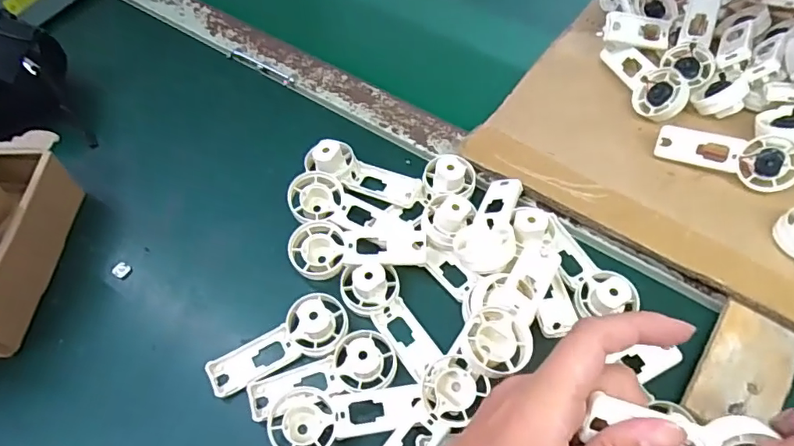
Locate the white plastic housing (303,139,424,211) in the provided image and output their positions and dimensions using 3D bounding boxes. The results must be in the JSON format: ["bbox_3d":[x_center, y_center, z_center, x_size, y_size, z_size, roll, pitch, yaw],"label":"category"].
[{"bbox_3d":[-0.026,-0.037,0.399,0.090,0.028,0.032,18,60,10],"label":"white plastic housing"}]

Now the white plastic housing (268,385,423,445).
[{"bbox_3d":[-0.030,0.118,0.312,0.086,0.021,0.040,0,58,-1],"label":"white plastic housing"}]

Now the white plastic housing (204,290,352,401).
[{"bbox_3d":[-0.076,0.078,0.335,0.092,0.022,0.039,-26,62,-16],"label":"white plastic housing"}]

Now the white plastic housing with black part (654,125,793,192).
[{"bbox_3d":[0.243,-0.053,0.389,0.092,0.018,0.038,24,106,17],"label":"white plastic housing with black part"}]

